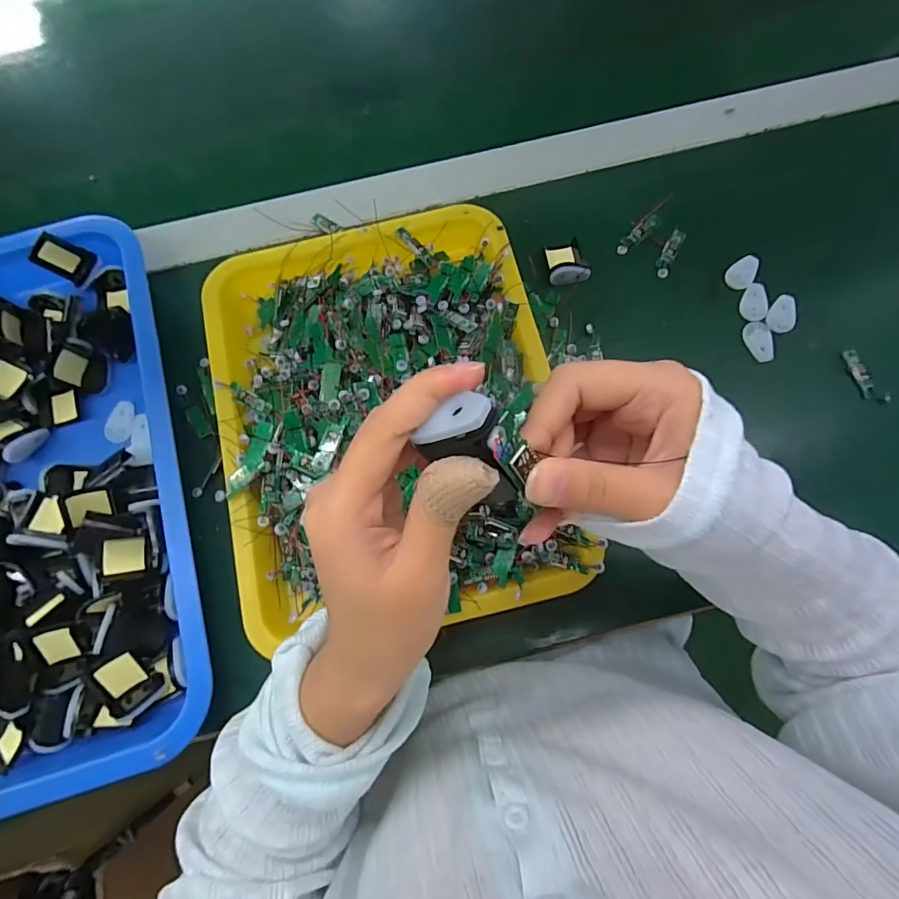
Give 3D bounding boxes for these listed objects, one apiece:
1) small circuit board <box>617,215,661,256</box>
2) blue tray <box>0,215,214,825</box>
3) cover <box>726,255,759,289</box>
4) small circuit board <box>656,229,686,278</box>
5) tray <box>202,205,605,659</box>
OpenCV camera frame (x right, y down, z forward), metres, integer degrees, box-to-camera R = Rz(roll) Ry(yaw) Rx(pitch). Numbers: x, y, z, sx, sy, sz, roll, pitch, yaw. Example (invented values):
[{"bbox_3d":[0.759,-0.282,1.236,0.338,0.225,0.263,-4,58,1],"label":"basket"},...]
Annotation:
[{"bbox_3d":[0.171,-0.196,0.420,0.051,0.004,0.014,-40,79,-8],"label":"small circuit board"},{"bbox_3d":[-0.373,0.042,0.358,0.339,0.044,0.441,-16,77,-3],"label":"blue tray"},{"bbox_3d":[0.259,-0.156,0.407,0.022,0.008,0.032,43,81,10],"label":"cover"},{"bbox_3d":[0.198,-0.177,0.415,0.013,0.004,0.053,27,78,7],"label":"small circuit board"},{"bbox_3d":[-0.049,-0.033,0.361,0.256,0.050,0.326,-14,76,-2],"label":"tray"}]

